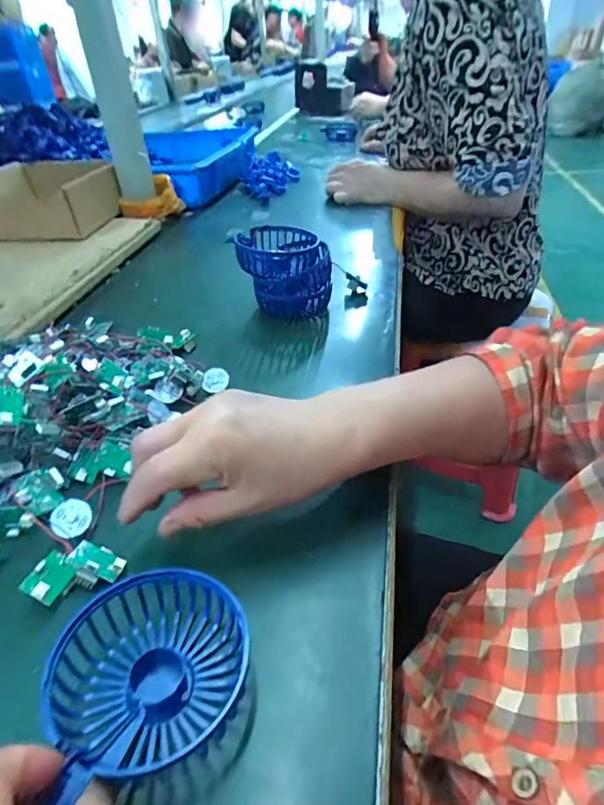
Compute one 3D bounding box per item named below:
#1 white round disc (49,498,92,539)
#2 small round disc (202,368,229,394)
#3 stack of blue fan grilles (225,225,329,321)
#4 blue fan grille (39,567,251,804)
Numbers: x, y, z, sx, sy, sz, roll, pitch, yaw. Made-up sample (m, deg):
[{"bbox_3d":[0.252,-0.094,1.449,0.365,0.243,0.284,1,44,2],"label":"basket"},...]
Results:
[{"bbox_3d":[-0.147,0.074,0.295,0.025,0.004,0.024,2,63,-4],"label":"white round disc"},{"bbox_3d":[-0.076,-0.020,0.404,0.023,0.004,0.021,0,78,2],"label":"small round disc"},{"bbox_3d":[-0.019,-0.147,0.509,0.100,0.069,0.090,-3,39,1],"label":"stack of blue fan grilles"},{"bbox_3d":[-0.074,0.127,0.226,0.096,0.028,0.083,-21,42,-20],"label":"blue fan grille"}]

